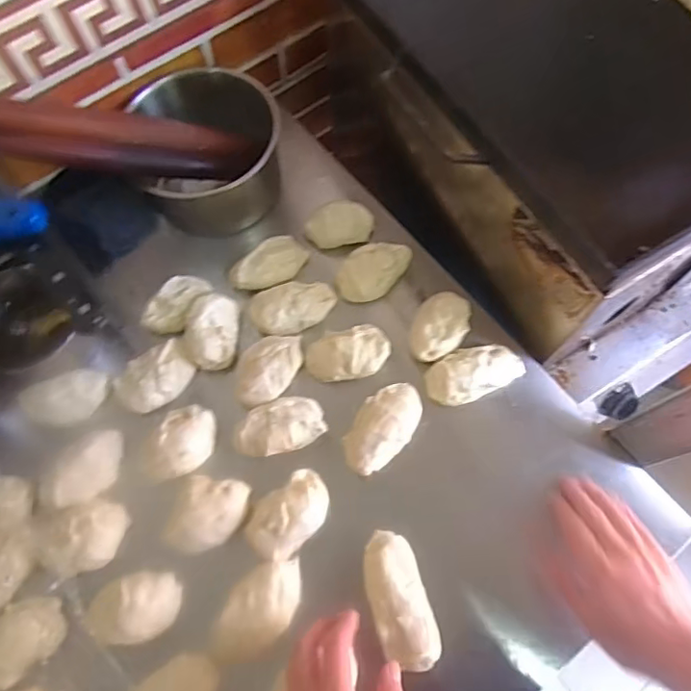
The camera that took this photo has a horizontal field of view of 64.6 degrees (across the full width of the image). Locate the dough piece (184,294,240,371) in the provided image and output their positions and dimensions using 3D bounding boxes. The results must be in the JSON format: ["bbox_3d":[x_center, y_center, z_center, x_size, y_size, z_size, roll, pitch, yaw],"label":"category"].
[{"bbox_3d":[-0.160,-0.018,0.647,0.056,0.035,0.085,-1,68,1],"label":"dough piece"}]

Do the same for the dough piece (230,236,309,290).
[{"bbox_3d":[-0.095,-0.102,0.674,0.095,0.026,0.055,-24,69,-8],"label":"dough piece"}]

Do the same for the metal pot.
[{"bbox_3d":[-0.170,-0.249,0.698,0.169,0.142,0.162,30,72,12],"label":"metal pot"}]

